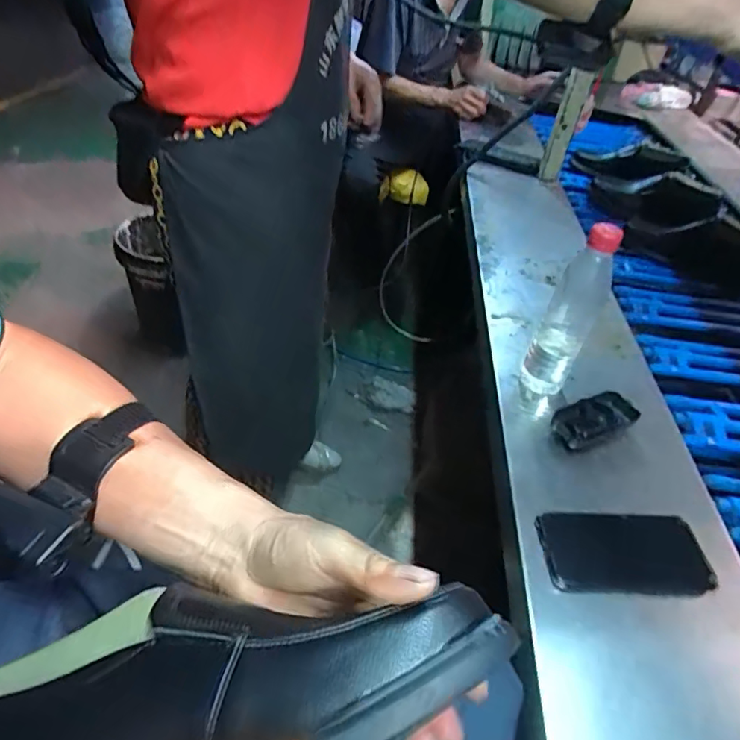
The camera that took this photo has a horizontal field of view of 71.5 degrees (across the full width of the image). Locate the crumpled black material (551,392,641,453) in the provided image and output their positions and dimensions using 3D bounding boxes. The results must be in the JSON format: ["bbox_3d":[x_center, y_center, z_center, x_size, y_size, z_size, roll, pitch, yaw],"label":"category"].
[{"bbox_3d":[0.278,0.062,0.641,0.116,0.027,0.059,-22,49,-29],"label":"crumpled black material"}]

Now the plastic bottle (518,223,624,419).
[{"bbox_3d":[0.237,-0.061,0.625,0.062,0.231,0.075,28,46,22],"label":"plastic bottle"}]

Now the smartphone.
[{"bbox_3d":[0.257,0.185,0.518,0.169,0.011,0.081,3,42,-5],"label":"smartphone"}]

